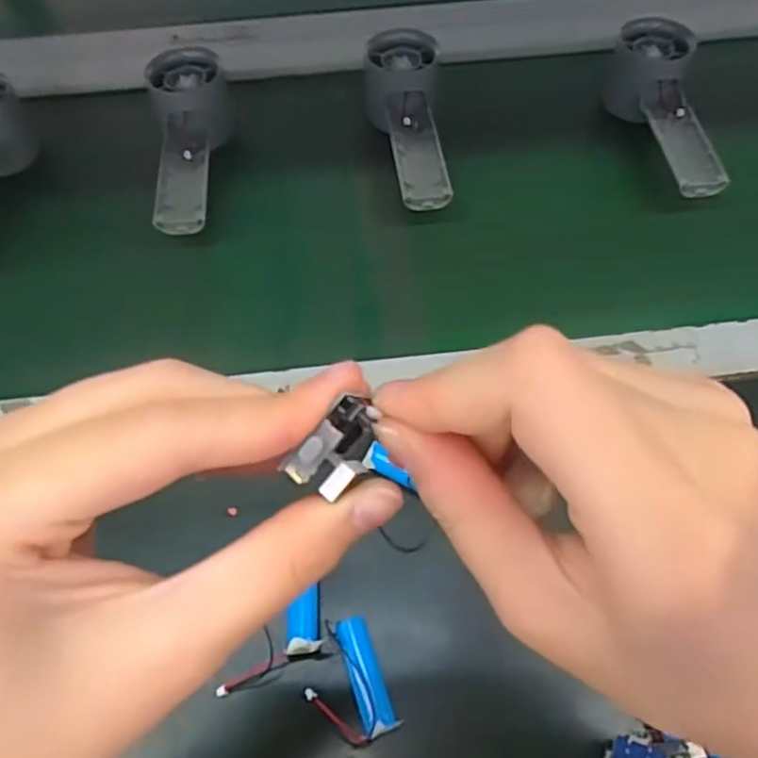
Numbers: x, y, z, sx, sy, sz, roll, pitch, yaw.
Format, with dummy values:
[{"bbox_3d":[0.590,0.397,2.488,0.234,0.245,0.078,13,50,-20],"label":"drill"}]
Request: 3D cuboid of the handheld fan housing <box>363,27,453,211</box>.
[{"bbox_3d":[0.022,-0.183,0.496,0.059,0.047,0.152,-2,59,0],"label":"handheld fan housing"}]

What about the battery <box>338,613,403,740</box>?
[{"bbox_3d":[-0.006,0.138,0.317,0.016,0.017,0.051,-19,61,-10],"label":"battery"}]

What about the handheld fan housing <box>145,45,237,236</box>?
[{"bbox_3d":[-0.134,-0.170,0.495,0.055,0.047,0.159,-8,59,-4],"label":"handheld fan housing"}]

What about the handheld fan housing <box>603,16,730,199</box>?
[{"bbox_3d":[0.211,-0.192,0.506,0.058,0.058,0.158,-4,59,-1],"label":"handheld fan housing"}]

